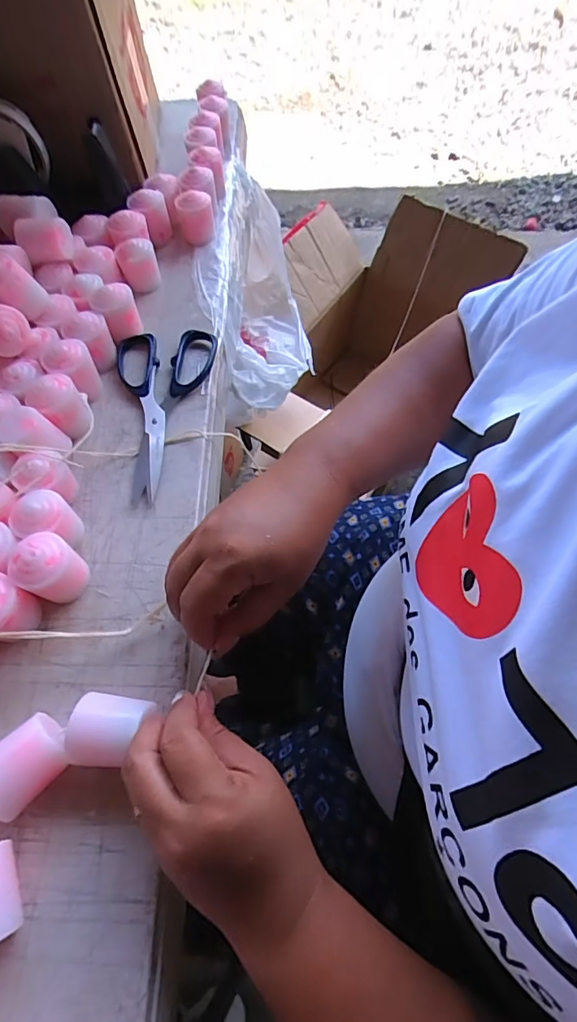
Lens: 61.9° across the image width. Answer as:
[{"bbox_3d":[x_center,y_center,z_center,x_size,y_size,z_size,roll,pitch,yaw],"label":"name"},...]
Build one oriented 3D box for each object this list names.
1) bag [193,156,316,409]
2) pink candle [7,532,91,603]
[{"bbox_3d":[-0.037,-0.263,0.603,0.116,0.173,0.330,-5,62,1],"label":"bag"},{"bbox_3d":[-0.160,0.038,0.322,0.037,0.047,0.036,-1,62,3],"label":"pink candle"}]

